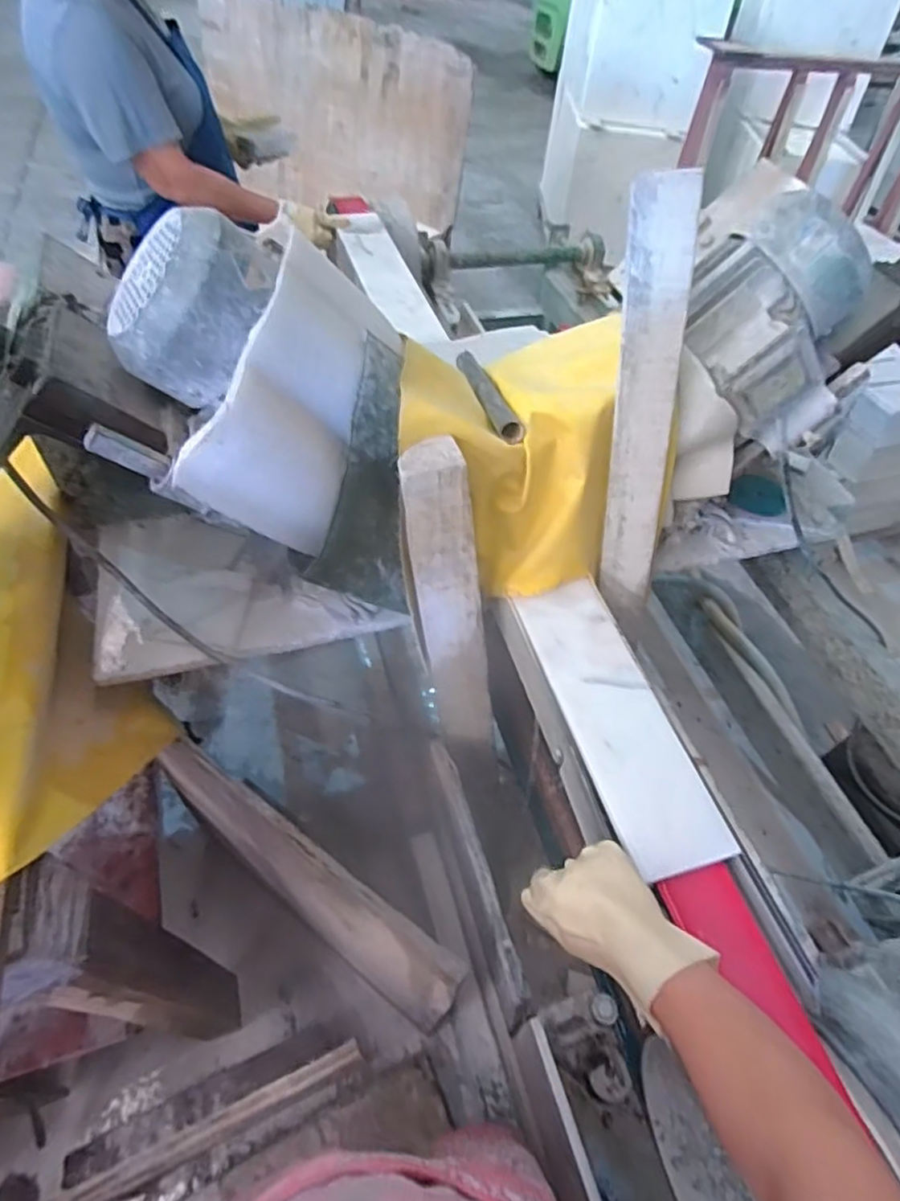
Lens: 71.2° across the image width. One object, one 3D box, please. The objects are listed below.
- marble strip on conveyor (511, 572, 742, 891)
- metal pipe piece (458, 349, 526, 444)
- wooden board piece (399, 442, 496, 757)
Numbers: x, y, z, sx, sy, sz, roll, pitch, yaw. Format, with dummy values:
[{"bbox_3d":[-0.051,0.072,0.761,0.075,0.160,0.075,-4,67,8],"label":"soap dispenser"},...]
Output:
[{"bbox_3d":[0.171,0.113,0.648,0.105,0.020,0.321,-10,53,-14],"label":"marble strip on conveyor"},{"bbox_3d":[0.042,-0.263,0.776,0.028,0.020,0.302,-5,38,-9],"label":"metal pipe piece"},{"bbox_3d":[0.001,0.032,0.750,0.078,0.444,0.064,-5,38,4],"label":"wooden board piece"}]

